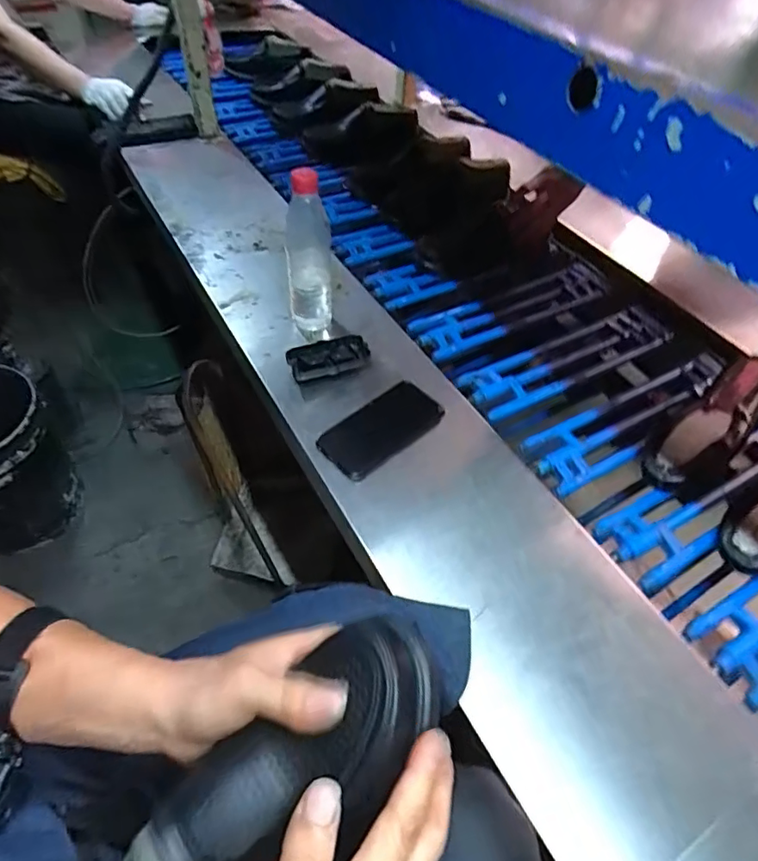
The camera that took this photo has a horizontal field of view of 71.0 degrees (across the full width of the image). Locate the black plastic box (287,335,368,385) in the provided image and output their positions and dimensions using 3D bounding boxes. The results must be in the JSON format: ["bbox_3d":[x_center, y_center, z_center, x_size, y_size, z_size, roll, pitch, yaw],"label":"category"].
[{"bbox_3d":[-0.069,-0.099,0.739,0.109,0.026,0.057,-17,53,-17],"label":"black plastic box"}]

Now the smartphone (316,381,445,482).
[{"bbox_3d":[0.004,-0.003,0.675,0.161,0.012,0.082,-35,60,-28],"label":"smartphone"}]

